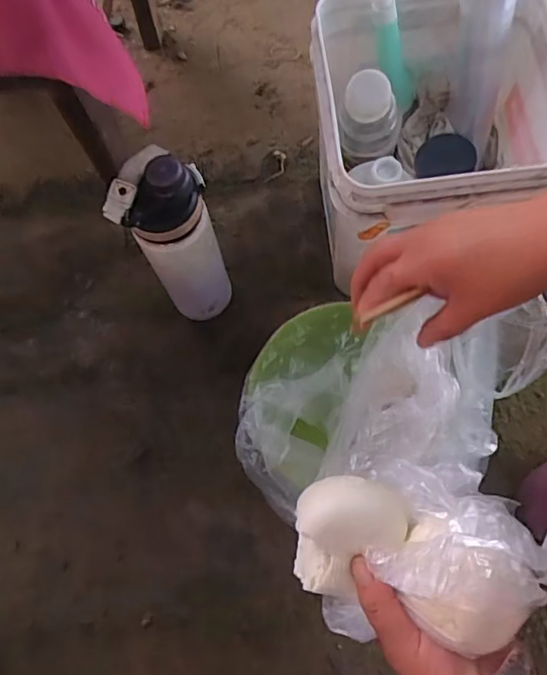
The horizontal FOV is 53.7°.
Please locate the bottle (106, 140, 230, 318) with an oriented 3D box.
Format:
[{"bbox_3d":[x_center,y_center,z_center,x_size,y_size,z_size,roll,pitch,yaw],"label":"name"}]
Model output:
[{"bbox_3d":[-0.104,-0.101,0.577,0.090,0.240,0.098,-1,71,3],"label":"bottle"}]

